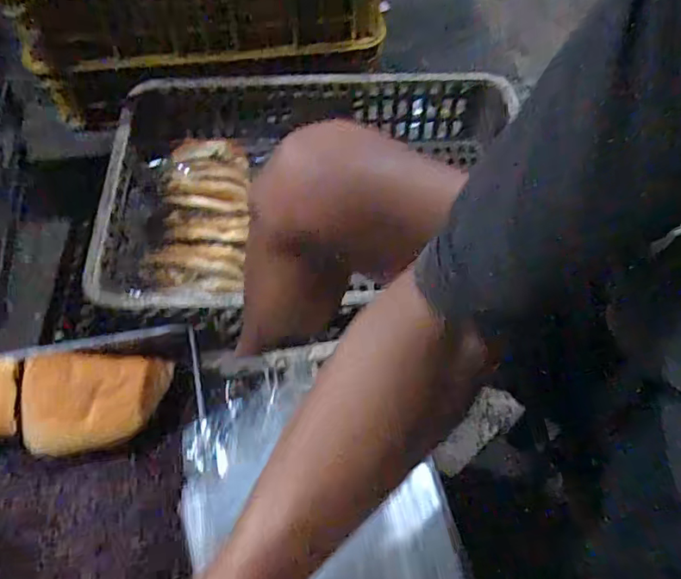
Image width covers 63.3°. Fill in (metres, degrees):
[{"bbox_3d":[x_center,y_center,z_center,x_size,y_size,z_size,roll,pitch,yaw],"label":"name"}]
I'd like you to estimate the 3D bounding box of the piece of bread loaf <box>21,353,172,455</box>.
[{"bbox_3d":[-0.201,0.091,0.464,0.112,0.038,0.081,-7,60,-7],"label":"piece of bread loaf"}]

